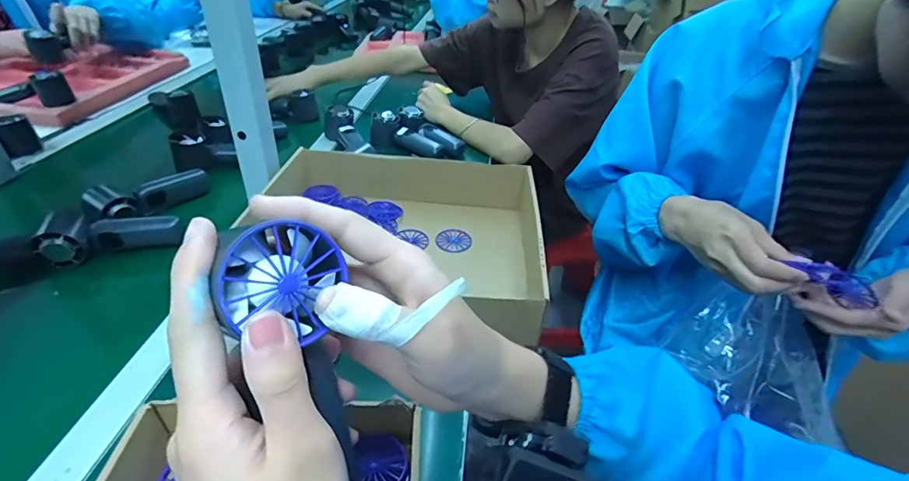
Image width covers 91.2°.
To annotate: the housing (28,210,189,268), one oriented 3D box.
[{"bbox_3d":[-0.439,-0.018,0.577,0.147,0.040,0.078,-14,41,-24],"label":"housing"}]

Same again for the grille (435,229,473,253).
[{"bbox_3d":[-0.001,0.001,0.628,0.051,0.011,0.043,6,36,1],"label":"grille"}]

